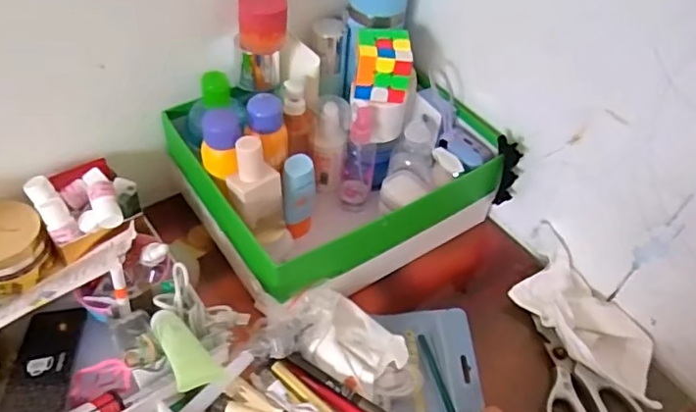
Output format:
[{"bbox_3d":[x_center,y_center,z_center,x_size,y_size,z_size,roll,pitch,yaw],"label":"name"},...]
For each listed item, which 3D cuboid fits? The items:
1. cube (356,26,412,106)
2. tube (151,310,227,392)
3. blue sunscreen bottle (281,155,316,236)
[{"bbox_3d":[0.035,-0.150,0.620,0.056,0.055,0.057,2,49,-5],"label":"cube"},{"bbox_3d":[-0.131,0.107,0.457,0.031,0.015,0.098,-24,34,-25],"label":"tube"},{"bbox_3d":[-0.053,-0.005,0.625,0.032,0.099,0.036,2,49,-5],"label":"blue sunscreen bottle"}]

